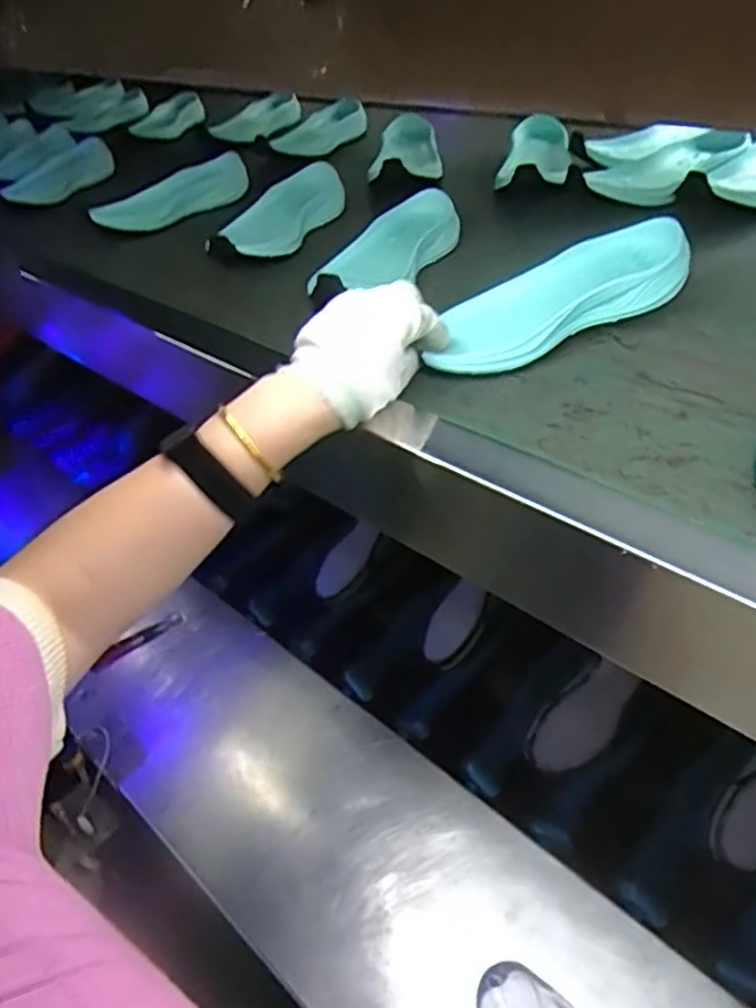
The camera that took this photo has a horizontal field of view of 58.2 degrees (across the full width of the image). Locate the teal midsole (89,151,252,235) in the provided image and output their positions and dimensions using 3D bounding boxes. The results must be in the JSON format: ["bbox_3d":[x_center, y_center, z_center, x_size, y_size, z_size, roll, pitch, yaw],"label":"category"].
[{"bbox_3d":[-0.261,-0.387,0.871,0.209,0.054,0.076,-30,49,-24],"label":"teal midsole"}]

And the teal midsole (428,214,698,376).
[{"bbox_3d":[0.131,-0.153,0.520,0.197,0.040,0.077,-26,45,2],"label":"teal midsole"}]

